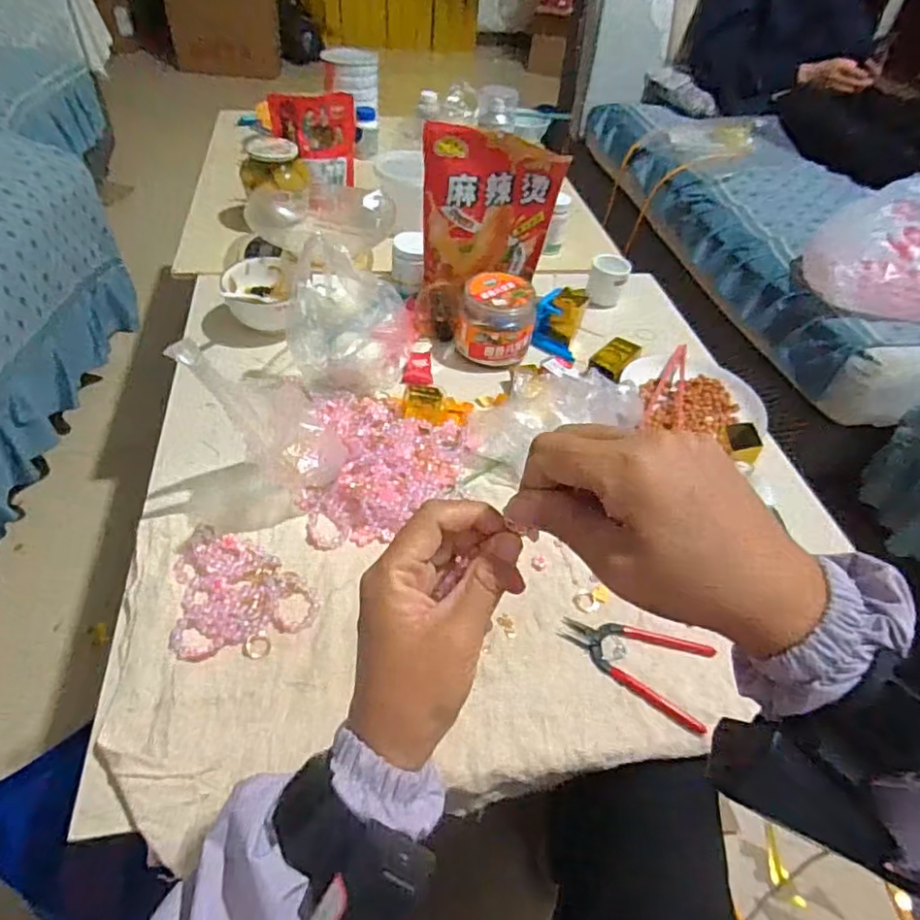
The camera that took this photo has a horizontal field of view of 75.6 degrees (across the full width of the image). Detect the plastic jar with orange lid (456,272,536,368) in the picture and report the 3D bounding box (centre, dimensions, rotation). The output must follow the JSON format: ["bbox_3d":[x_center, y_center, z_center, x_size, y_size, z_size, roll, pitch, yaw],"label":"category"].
[{"bbox_3d":[0.054,-0.201,0.850,0.103,0.092,0.095,3,46,-4],"label":"plastic jar with orange lid"}]

